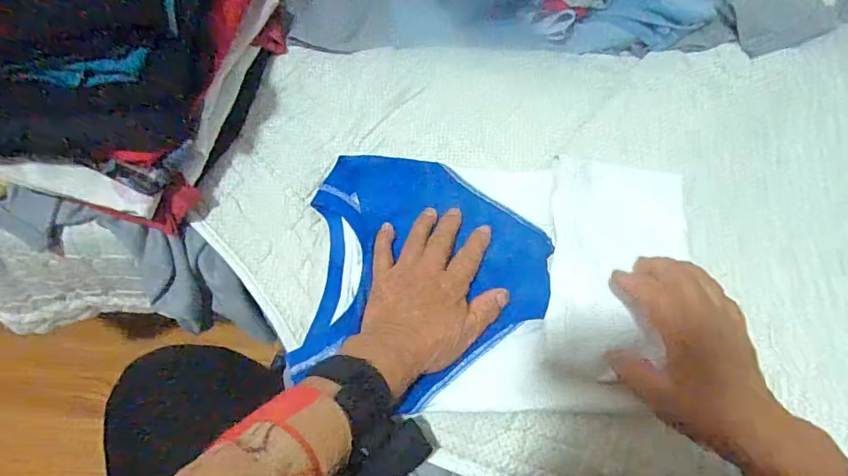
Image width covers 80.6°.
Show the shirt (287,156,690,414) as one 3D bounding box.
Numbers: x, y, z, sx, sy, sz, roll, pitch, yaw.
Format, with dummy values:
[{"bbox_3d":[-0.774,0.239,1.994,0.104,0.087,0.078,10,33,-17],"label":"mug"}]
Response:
[{"bbox_3d":[0.065,0.029,0.429,0.327,0.019,0.227,0,62,2],"label":"shirt"}]

